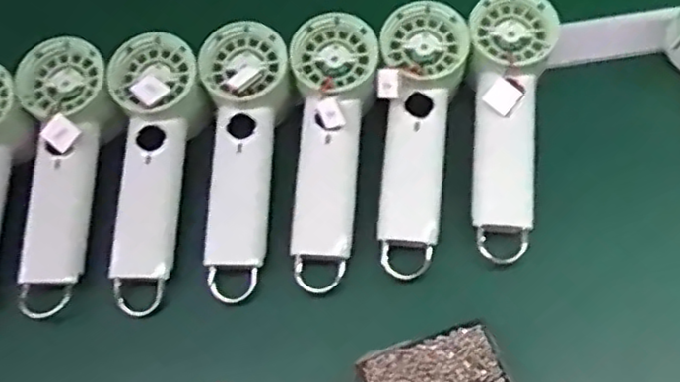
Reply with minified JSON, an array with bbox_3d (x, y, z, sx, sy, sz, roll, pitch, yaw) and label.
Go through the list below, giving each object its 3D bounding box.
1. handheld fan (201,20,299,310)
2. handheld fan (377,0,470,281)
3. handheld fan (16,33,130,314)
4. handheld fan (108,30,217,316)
[{"bbox_3d":[-0.071,-0.022,0.502,0.062,0.044,0.199,2,80,3],"label":"handheld fan"},{"bbox_3d":[0.056,-0.040,0.487,0.060,0.038,0.199,5,78,5],"label":"handheld fan"},{"bbox_3d":[-0.201,-0.013,0.491,0.067,0.043,0.205,-1,79,2],"label":"handheld fan"},{"bbox_3d":[-0.135,-0.017,0.491,0.063,0.038,0.201,1,78,3],"label":"handheld fan"}]

